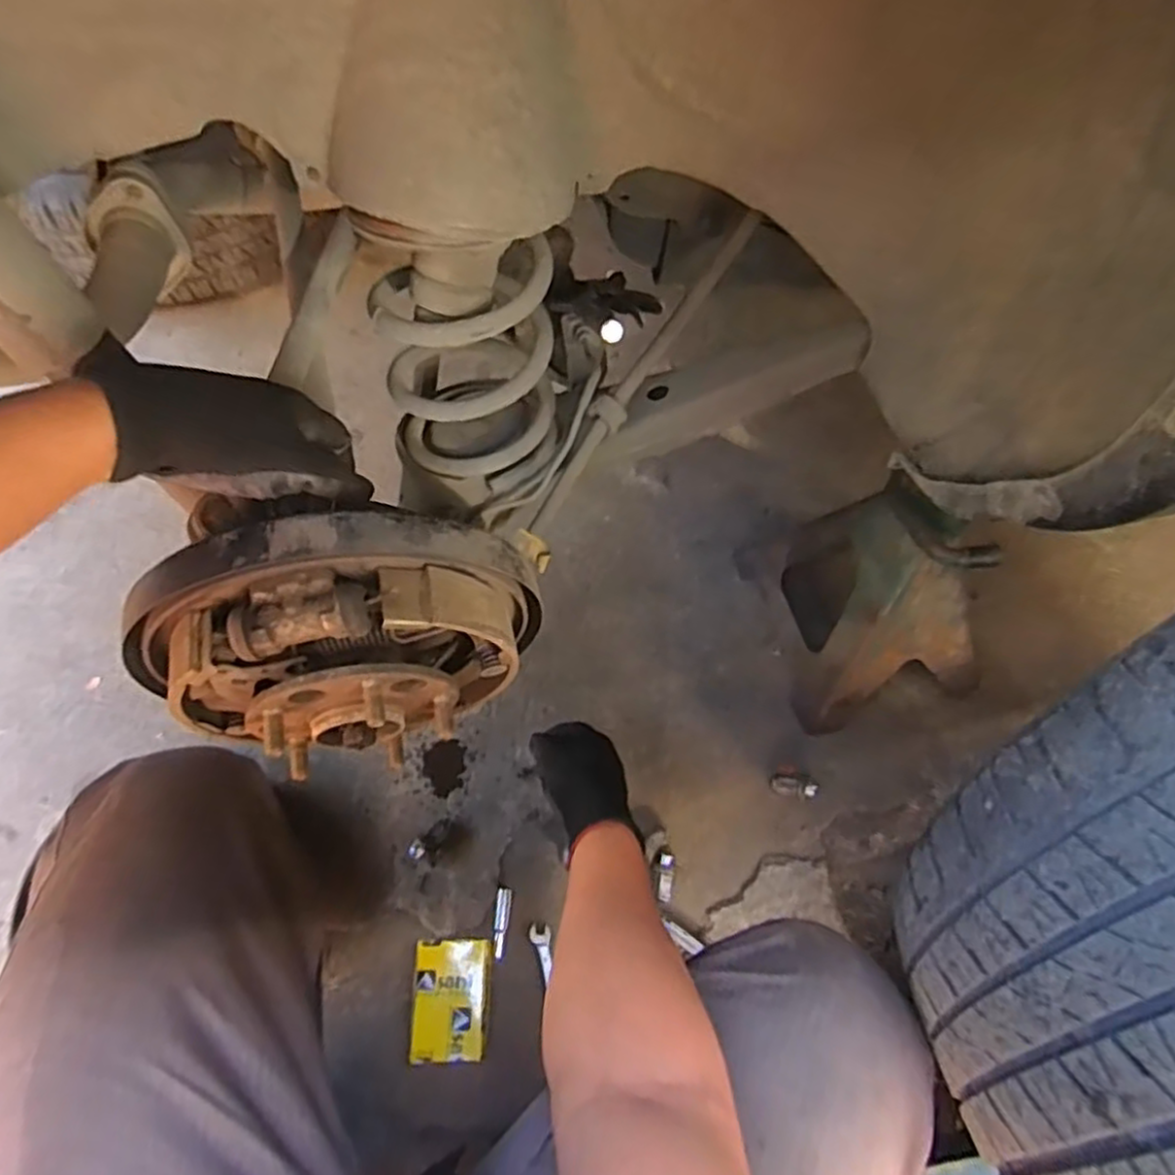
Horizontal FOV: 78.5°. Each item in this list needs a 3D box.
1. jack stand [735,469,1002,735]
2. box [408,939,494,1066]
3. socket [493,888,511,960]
[{"bbox_3d":[0.321,-0.016,0.787,0.200,0.278,0.244,-15,62,-8],"label":"jack stand"},{"bbox_3d":[-0.129,0.398,0.695,0.071,0.050,0.100,0,61,0],"label":"box"},{"bbox_3d":[-0.090,0.348,0.745,0.015,0.013,0.068,6,64,3],"label":"socket"}]

